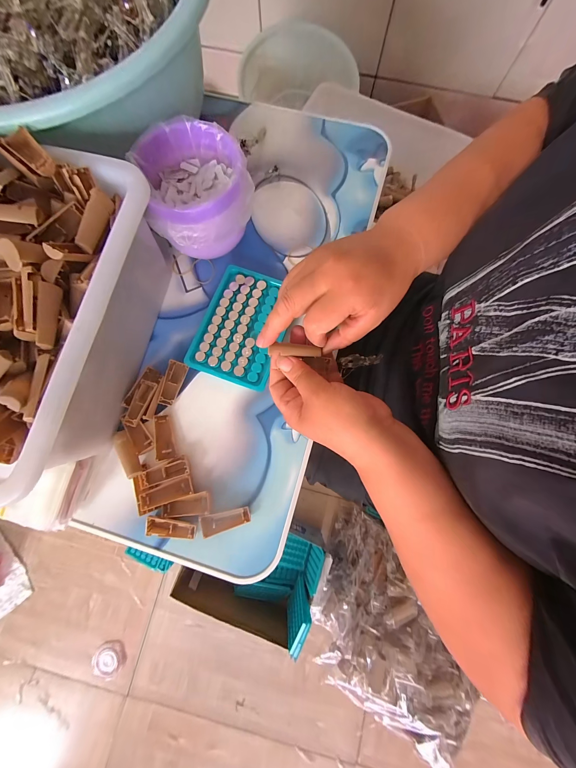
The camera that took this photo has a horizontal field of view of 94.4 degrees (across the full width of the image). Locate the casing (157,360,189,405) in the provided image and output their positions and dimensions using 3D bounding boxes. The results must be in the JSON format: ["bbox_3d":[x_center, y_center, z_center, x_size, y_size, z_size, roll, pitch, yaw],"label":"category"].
[{"bbox_3d":[-0.129,-0.001,0.299,0.020,0.004,0.049,18,86,-22],"label":"casing"}]

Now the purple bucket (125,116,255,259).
[{"bbox_3d":[-0.099,-0.201,0.296,0.109,0.088,0.104,0,79,0],"label":"purple bucket"}]

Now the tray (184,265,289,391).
[{"bbox_3d":[-0.052,-0.068,0.309,0.092,0.017,0.131,19,80,4],"label":"tray"}]

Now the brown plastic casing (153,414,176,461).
[{"bbox_3d":[-0.136,0.057,0.288,0.016,0.011,0.047,-13,80,-2],"label":"brown plastic casing"}]

